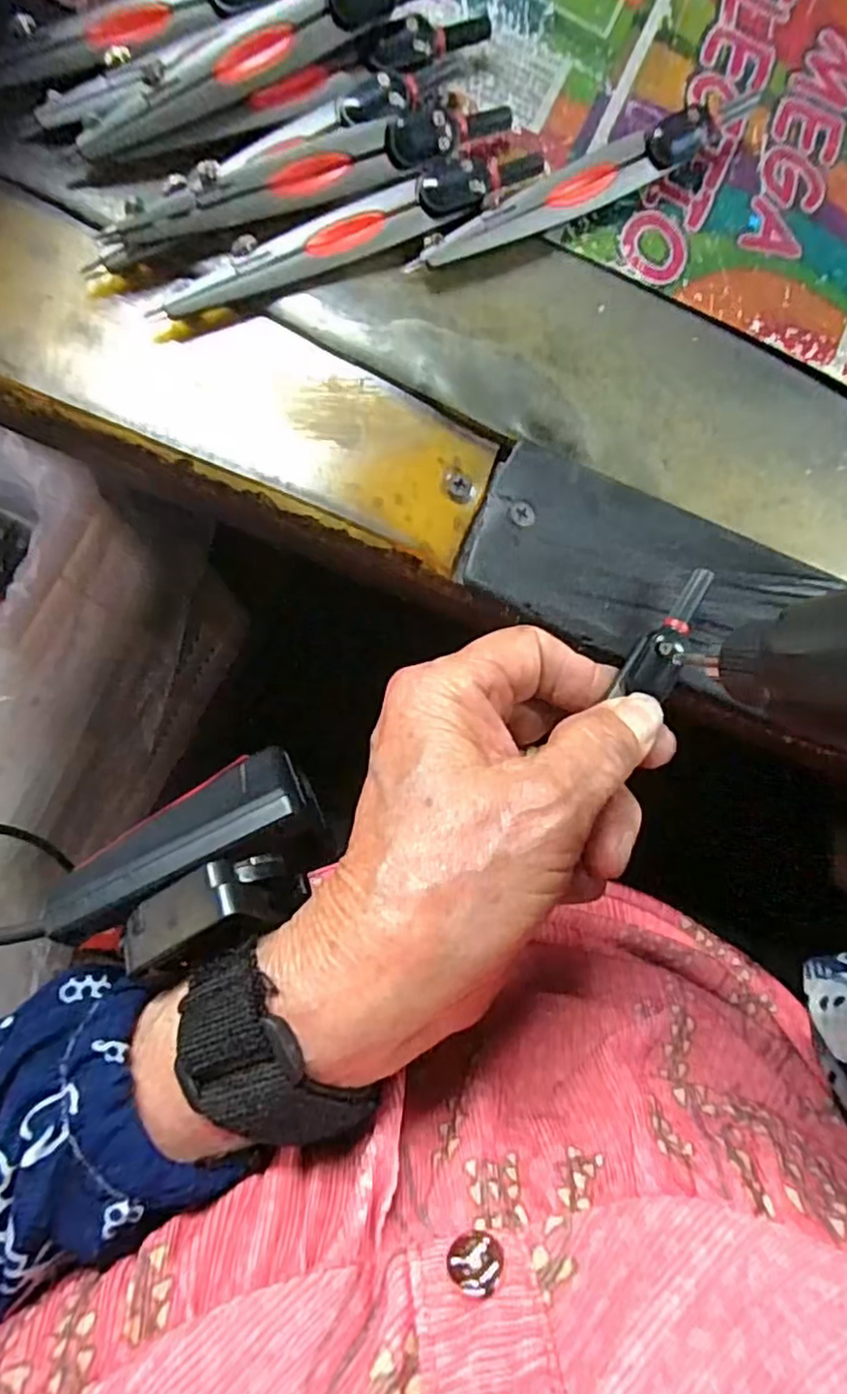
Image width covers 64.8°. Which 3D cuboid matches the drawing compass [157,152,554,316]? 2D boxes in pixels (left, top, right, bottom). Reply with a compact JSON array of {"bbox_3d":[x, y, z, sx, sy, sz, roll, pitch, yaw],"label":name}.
[{"bbox_3d":[-0.021,-0.141,0.203,0.123,0.008,0.014,-25,87,-8],"label":"drawing compass"}]

